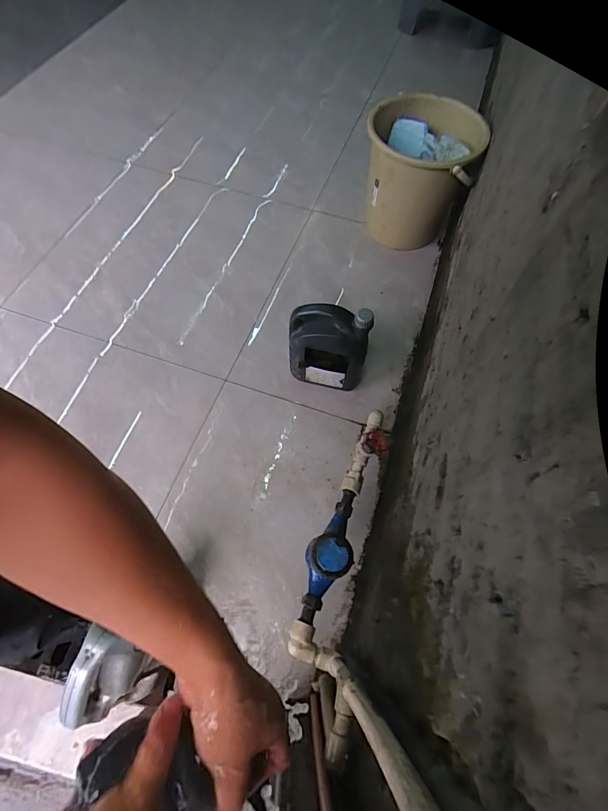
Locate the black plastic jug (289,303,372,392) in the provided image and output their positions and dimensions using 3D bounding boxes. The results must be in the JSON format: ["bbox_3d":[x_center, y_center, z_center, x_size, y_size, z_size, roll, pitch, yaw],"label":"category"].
[{"bbox_3d":[0.063,-0.149,1.040,0.207,0.288,0.094,2,65,0],"label":"black plastic jug"}]

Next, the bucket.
[{"bbox_3d":[0.403,-0.823,1.426,0.367,0.432,0.373,0,65,-1],"label":"bucket"}]

